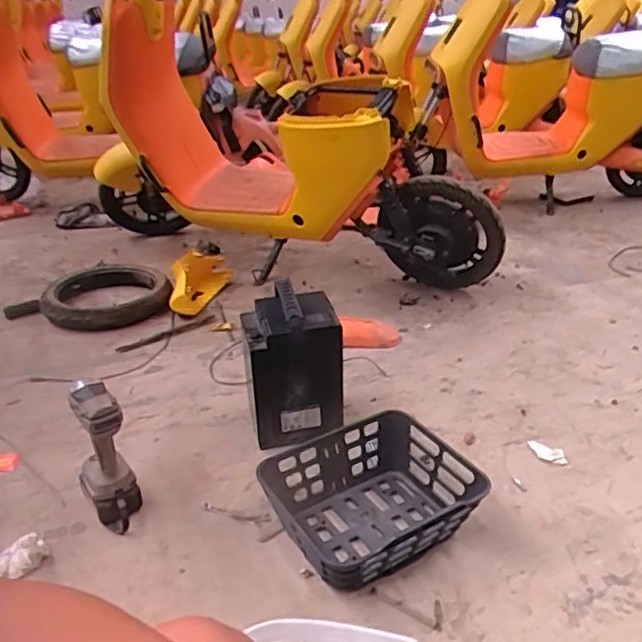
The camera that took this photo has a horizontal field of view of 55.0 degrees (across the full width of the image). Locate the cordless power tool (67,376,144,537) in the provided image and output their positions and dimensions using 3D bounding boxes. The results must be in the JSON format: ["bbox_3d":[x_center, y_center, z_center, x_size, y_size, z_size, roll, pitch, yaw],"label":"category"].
[{"bbox_3d":[-0.357,0.223,1.020,0.089,0.255,0.093,-10,29,-21],"label":"cordless power tool"}]

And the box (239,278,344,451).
[{"bbox_3d":[-0.055,0.094,1.216,0.174,0.309,0.122,-6,29,-11],"label":"box"}]

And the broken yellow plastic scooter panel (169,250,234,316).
[{"bbox_3d":[-0.336,-0.122,1.740,0.125,0.112,0.282,1,28,2],"label":"broken yellow plastic scooter panel"}]

